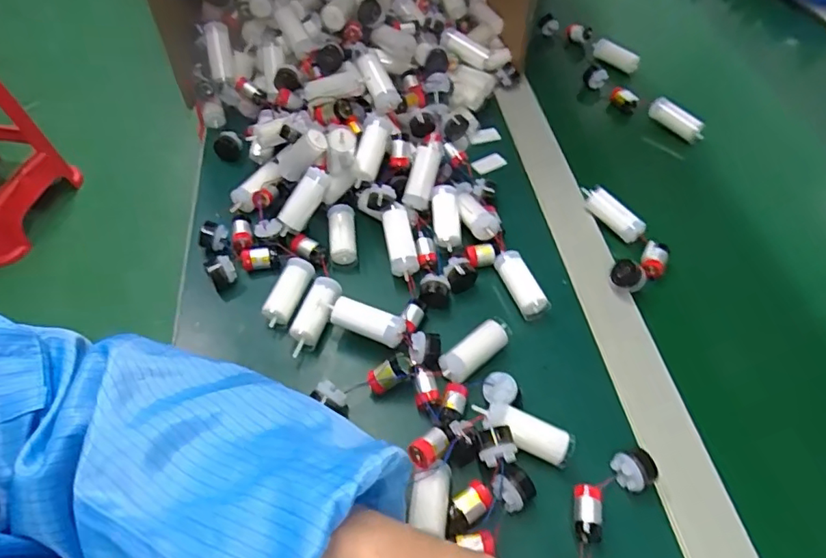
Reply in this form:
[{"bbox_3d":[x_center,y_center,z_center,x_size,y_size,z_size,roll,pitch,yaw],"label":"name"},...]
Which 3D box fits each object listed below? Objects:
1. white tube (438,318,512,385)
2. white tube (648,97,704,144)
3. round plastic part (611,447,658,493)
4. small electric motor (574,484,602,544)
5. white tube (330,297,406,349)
[{"bbox_3d":[0.044,0.046,0.364,0.061,0.014,0.019,-35,61,-24],"label":"white tube"},{"bbox_3d":[0.260,-0.157,0.532,0.056,0.022,0.018,38,62,8],"label":"white tube"},{"bbox_3d":[0.131,0.113,0.318,0.021,0.013,0.021,-14,56,-10],"label":"round plastic part"},{"bbox_3d":[0.097,0.133,0.304,0.015,0.014,0.030,11,55,7],"label":"small electric motor"},{"bbox_3d":[-0.031,0.029,0.361,0.051,0.016,0.019,18,55,13],"label":"white tube"}]

